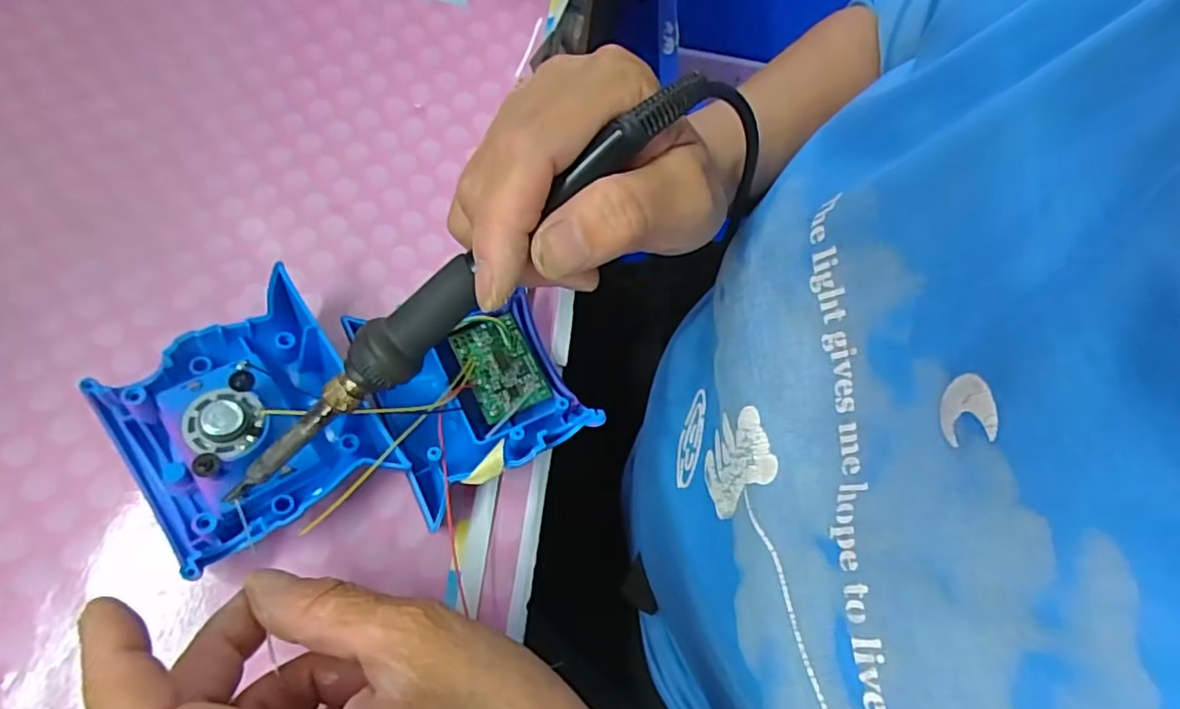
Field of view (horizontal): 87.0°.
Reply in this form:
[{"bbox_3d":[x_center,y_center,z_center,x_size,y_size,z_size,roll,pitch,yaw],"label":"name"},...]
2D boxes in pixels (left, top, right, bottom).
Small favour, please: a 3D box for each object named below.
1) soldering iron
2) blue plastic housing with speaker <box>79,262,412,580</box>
[{"bbox_3d":[-0.038,-0.020,0.206,0.215,0.021,0.021,-38,74,4],"label":"soldering iron"},{"bbox_3d":[-0.130,0.026,0.238,0.080,0.037,0.087,-32,78,-20],"label":"blue plastic housing with speaker"}]

